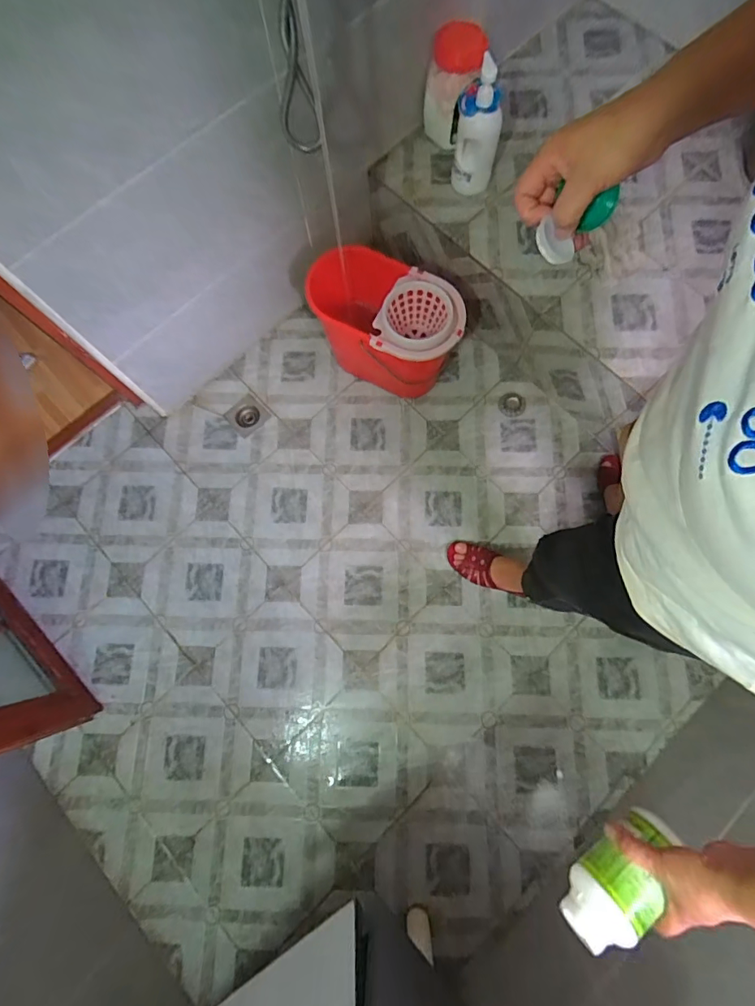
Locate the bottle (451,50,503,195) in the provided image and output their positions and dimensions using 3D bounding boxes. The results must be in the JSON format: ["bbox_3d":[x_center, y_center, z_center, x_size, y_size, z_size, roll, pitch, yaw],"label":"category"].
[{"bbox_3d":[0.226,-0.835,1.038,0.100,0.236,0.102,15,77,5],"label":"bottle"}]

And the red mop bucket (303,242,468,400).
[{"bbox_3d":[0.021,-0.456,1.215,0.389,0.292,0.240,38,80,9],"label":"red mop bucket"}]

